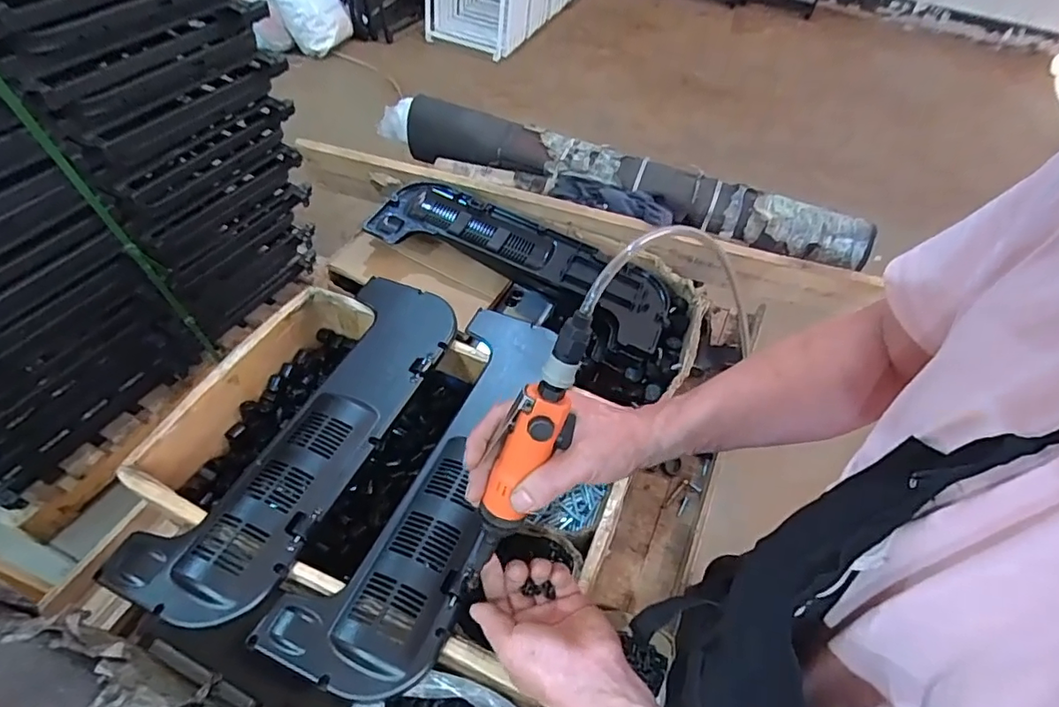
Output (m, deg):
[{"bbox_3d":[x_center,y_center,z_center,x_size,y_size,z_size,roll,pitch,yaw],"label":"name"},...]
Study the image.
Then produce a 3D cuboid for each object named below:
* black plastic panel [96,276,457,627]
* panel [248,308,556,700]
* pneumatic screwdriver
[{"bbox_3d":[-0.251,0.077,0.652,0.158,0.023,0.469,22,53,12],"label":"black plastic panel"},{"bbox_3d":[-0.099,0.124,0.633,0.160,0.027,0.472,18,51,9],"label":"panel"},{"bbox_3d":[0.008,0.058,0.434,0.039,0.200,0.038,30,24,18],"label":"pneumatic screwdriver"}]

